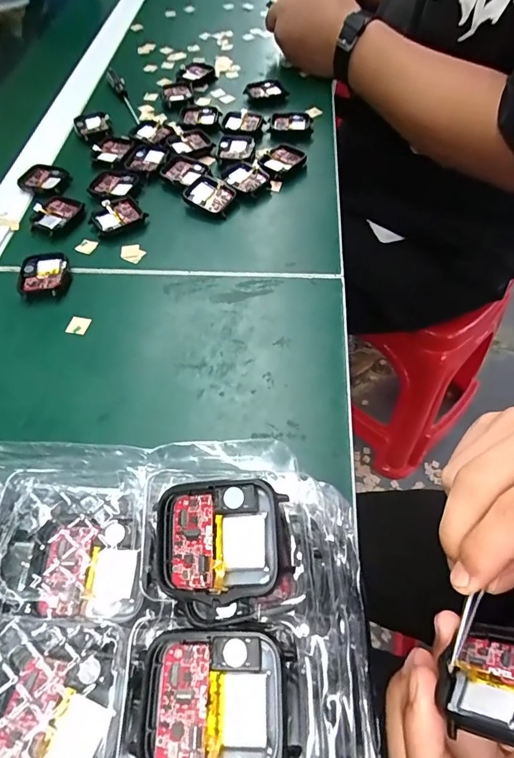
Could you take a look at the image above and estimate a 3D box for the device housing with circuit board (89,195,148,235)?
[{"bbox_3d":[-0.128,-0.149,0.389,0.044,0.010,0.040,-28,62,-14],"label":"device housing with circuit board"}]

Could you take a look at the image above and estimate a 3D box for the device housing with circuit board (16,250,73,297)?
[{"bbox_3d":[-0.173,-0.085,0.349,0.037,0.010,0.044,-5,59,-1],"label":"device housing with circuit board"}]

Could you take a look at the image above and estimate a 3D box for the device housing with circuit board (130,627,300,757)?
[{"bbox_3d":[-0.014,0.098,0.129,0.045,0.010,0.038,-3,59,0],"label":"device housing with circuit board"}]

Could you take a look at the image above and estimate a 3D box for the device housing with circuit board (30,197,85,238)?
[{"bbox_3d":[-0.185,-0.151,0.390,0.039,0.007,0.043,19,62,13],"label":"device housing with circuit board"}]

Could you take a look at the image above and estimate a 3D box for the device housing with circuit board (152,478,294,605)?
[{"bbox_3d":[-0.014,0.054,0.147,0.045,0.005,0.036,-7,71,10],"label":"device housing with circuit board"}]

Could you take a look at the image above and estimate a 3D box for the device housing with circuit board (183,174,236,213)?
[{"bbox_3d":[-0.045,-0.172,0.398,0.045,0.008,0.038,31,65,18],"label":"device housing with circuit board"}]

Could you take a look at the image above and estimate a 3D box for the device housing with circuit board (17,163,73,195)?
[{"bbox_3d":[-0.211,-0.197,0.423,0.046,0.007,0.039,21,62,14],"label":"device housing with circuit board"}]

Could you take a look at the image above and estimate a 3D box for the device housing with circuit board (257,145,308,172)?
[{"bbox_3d":[0.026,-0.219,0.427,0.035,0.007,0.045,35,66,20],"label":"device housing with circuit board"}]

